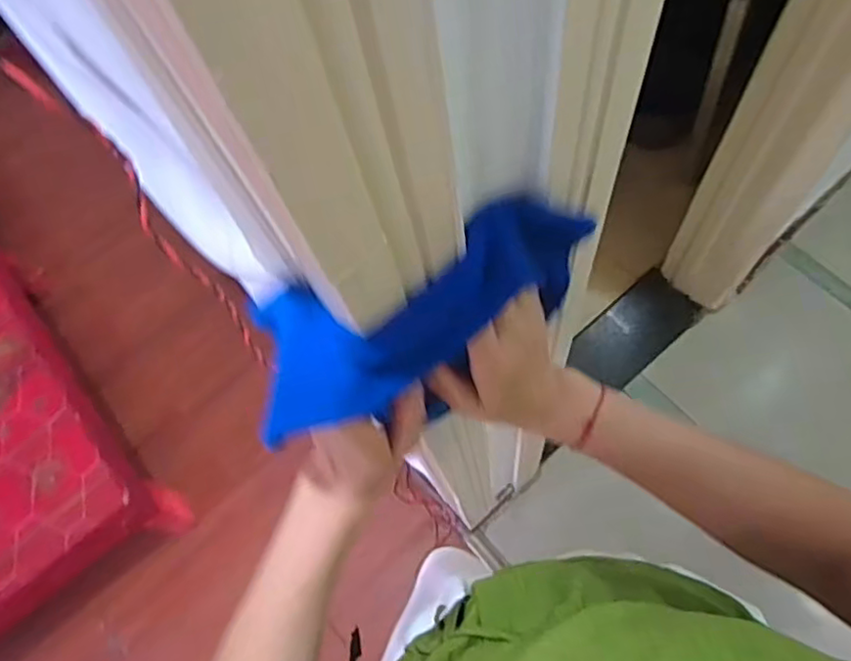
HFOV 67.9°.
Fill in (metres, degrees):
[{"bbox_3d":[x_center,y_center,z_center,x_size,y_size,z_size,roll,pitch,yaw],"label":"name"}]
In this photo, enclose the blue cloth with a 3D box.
[{"bbox_3d":[-0.002,-0.012,0.370,0.213,0.092,0.073,-29,71,-10],"label":"blue cloth"}]

